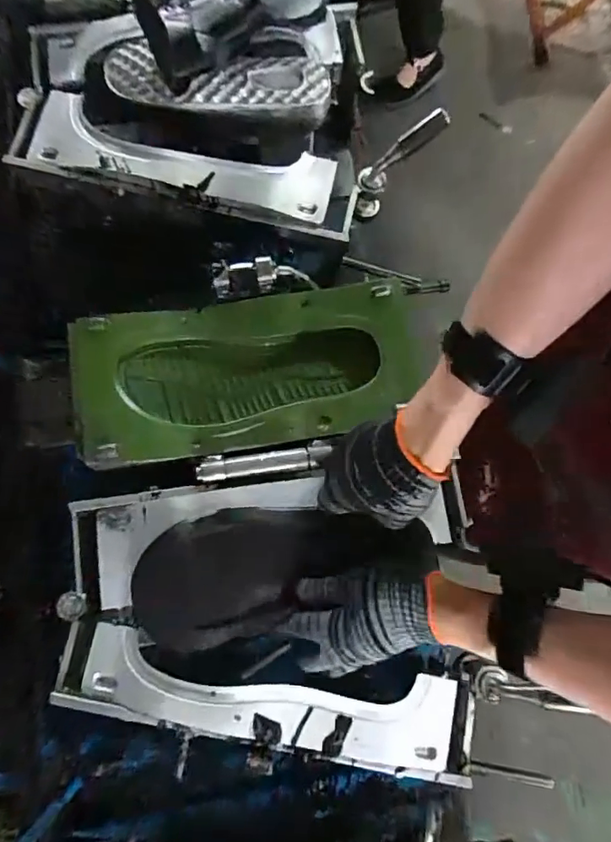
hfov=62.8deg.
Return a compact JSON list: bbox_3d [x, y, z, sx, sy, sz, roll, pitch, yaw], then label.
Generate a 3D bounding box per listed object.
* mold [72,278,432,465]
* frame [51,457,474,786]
[{"bbox_3d":[-0.062,-0.050,0.553,0.366,0.055,0.171,-10,76,-4],"label":"mold"},{"bbox_3d":[-0.036,0.191,0.506,0.421,0.051,0.266,6,76,0],"label":"frame"}]

